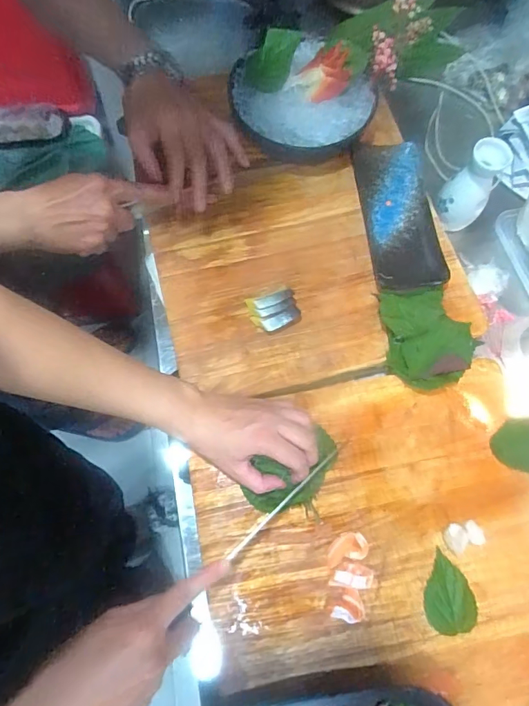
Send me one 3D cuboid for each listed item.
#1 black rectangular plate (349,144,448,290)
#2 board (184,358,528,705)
[{"bbox_3d":[0.174,-0.184,0.584,0.086,0.021,0.221,-6,72,-3],"label":"black rectangular plate"},{"bbox_3d":[0.130,0.256,0.442,0.381,0.021,0.461,-8,72,-4],"label":"board"}]

